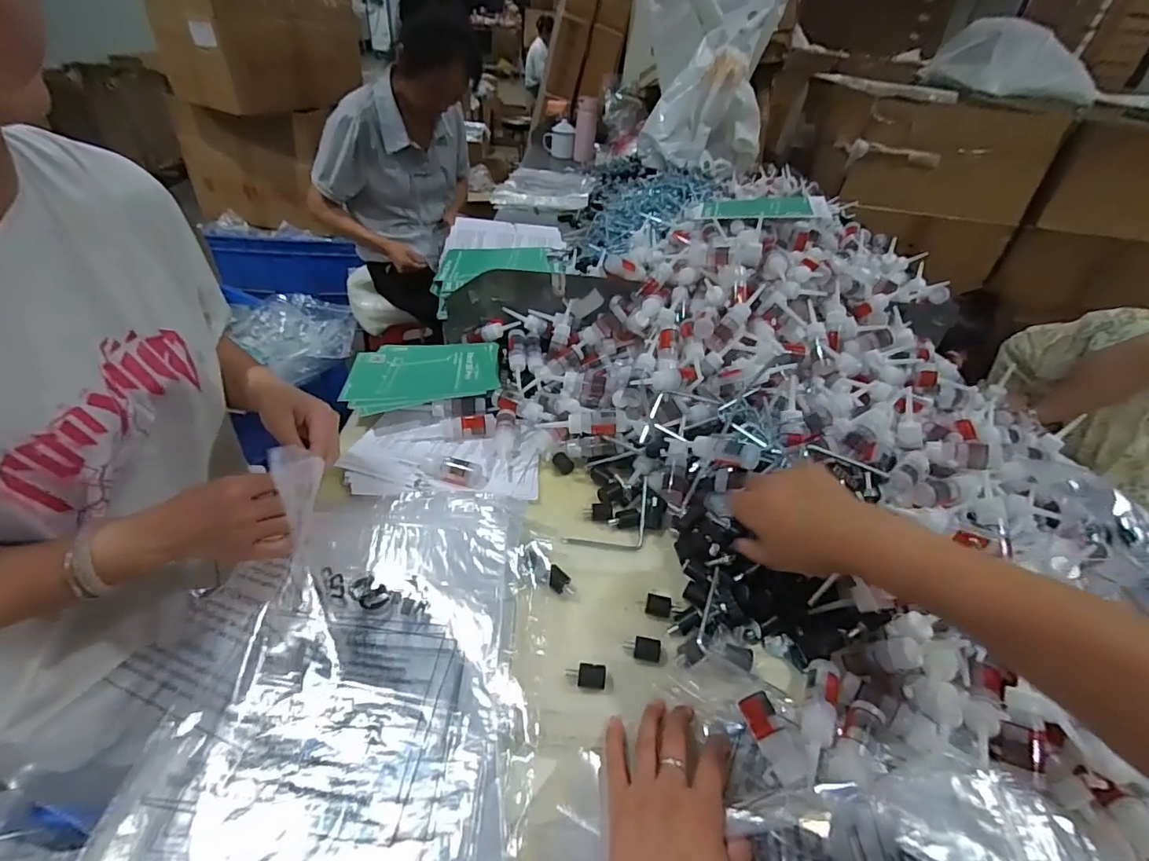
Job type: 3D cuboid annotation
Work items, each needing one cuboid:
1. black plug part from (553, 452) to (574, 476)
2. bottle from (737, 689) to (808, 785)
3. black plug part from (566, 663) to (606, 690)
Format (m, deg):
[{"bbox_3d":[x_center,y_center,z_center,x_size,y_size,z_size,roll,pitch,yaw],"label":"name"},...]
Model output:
[{"bbox_3d":[-0.014,0.041,0.657,0.018,0.015,0.027,-25,48,-32],"label":"black plug part"},{"bbox_3d":[0.157,0.243,0.415,0.027,0.021,0.063,-12,55,-20],"label":"bottle"},{"bbox_3d":[0.010,0.210,0.448,0.033,0.012,0.018,3,40,-3],"label":"black plug part"}]

